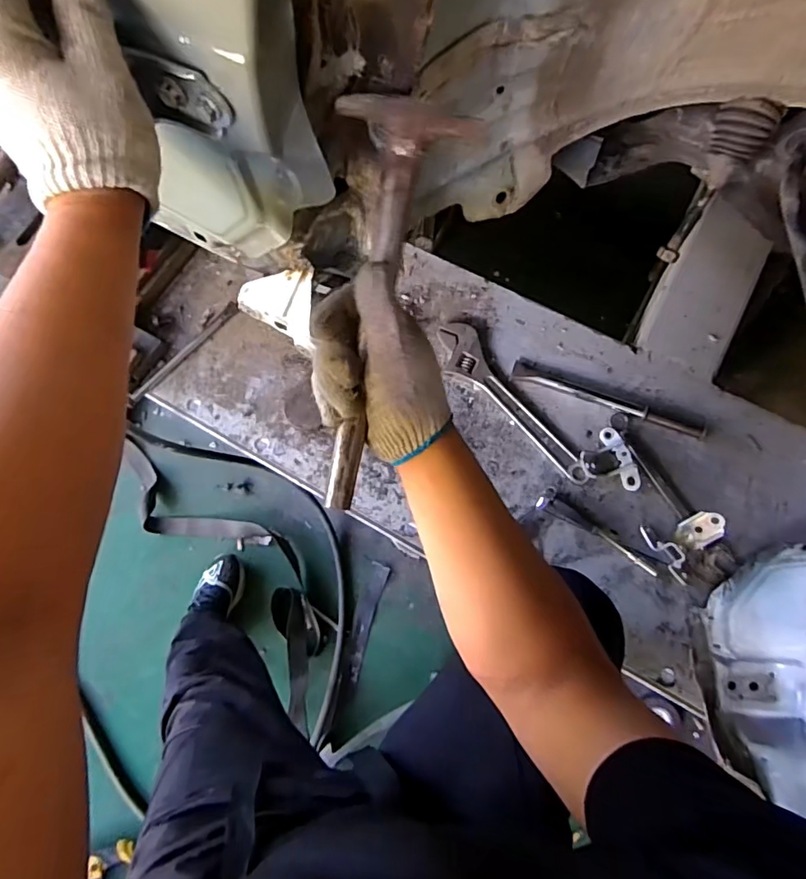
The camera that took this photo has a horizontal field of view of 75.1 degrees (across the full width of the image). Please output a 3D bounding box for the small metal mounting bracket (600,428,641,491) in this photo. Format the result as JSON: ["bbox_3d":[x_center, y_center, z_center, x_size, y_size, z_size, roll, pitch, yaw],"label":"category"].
[{"bbox_3d":[0.359,0.028,0.859,0.032,0.040,0.111,-25,73,-6],"label":"small metal mounting bracket"}]

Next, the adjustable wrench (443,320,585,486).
[{"bbox_3d":[0.174,-0.064,0.896,0.072,0.028,0.350,-34,75,-9],"label":"adjustable wrench"}]

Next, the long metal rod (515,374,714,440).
[{"bbox_3d":[0.353,-0.066,0.891,0.324,0.025,0.025,19,74,7],"label":"long metal rod"}]

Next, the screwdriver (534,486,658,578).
[{"bbox_3d":[0.310,0.141,0.831,0.202,0.021,0.043,30,76,10],"label":"screwdriver"}]

